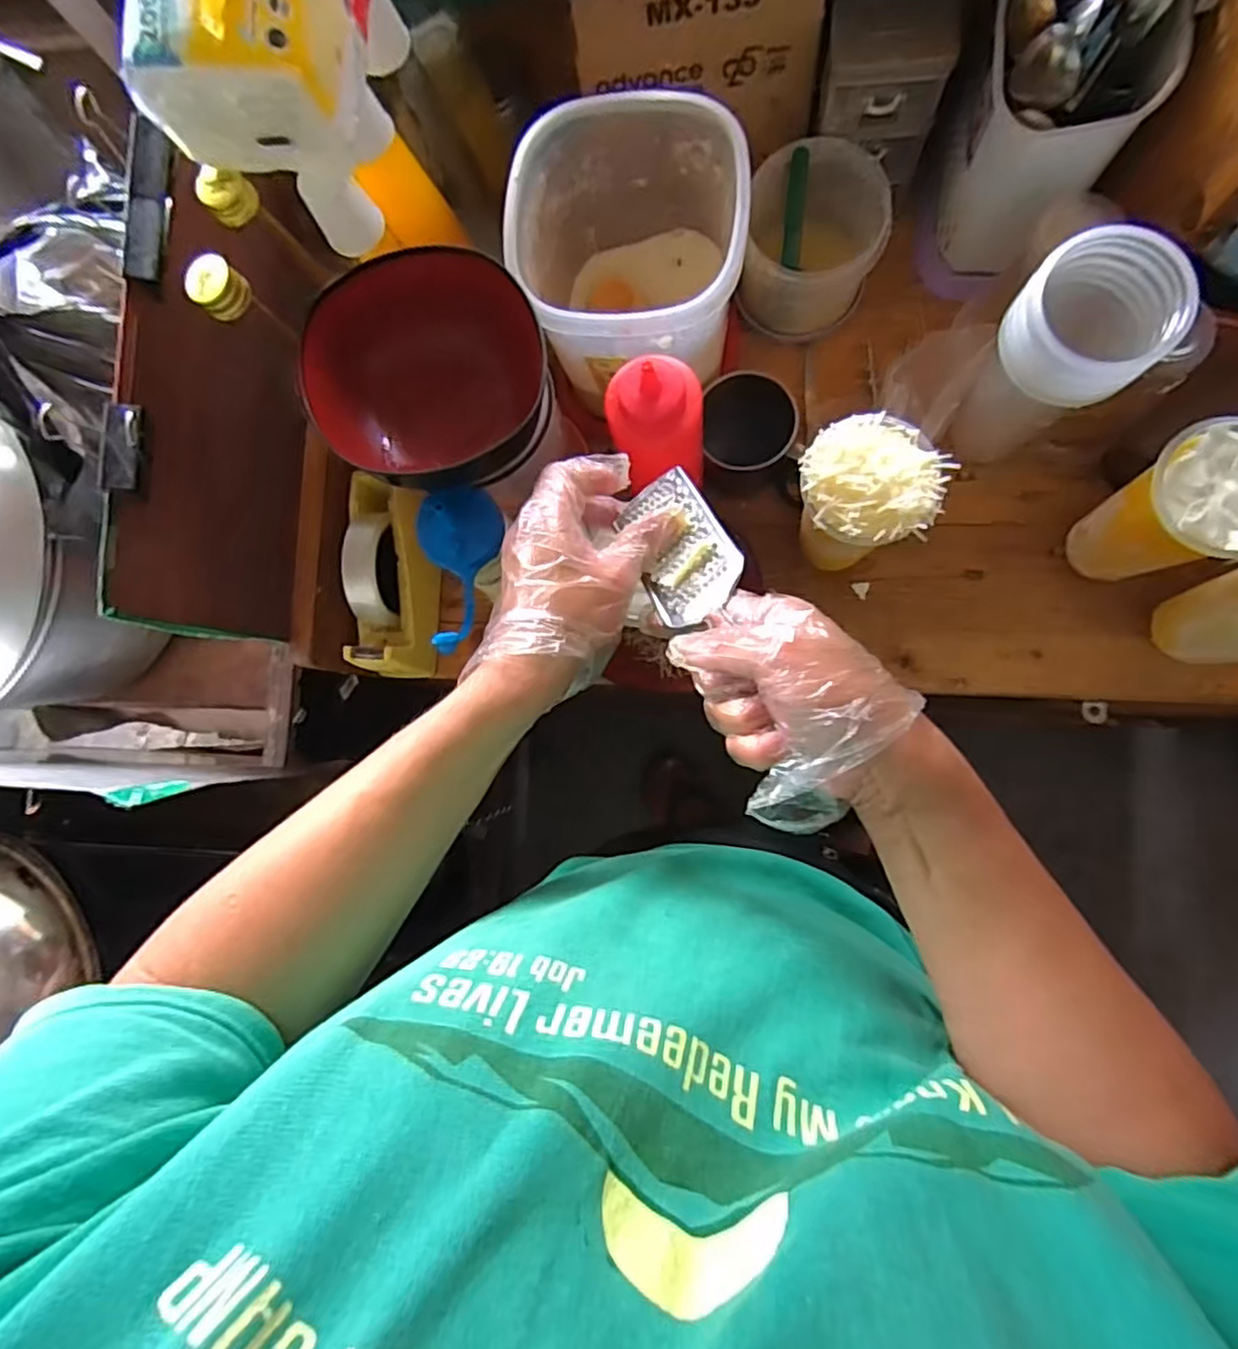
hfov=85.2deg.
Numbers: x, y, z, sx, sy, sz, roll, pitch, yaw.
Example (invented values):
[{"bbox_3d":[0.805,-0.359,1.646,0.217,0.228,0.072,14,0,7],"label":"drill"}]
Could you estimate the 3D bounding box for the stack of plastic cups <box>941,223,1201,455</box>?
[{"bbox_3d":[0.311,-0.217,0.490,0.099,0.177,0.095,42,93,8],"label":"stack of plastic cups"}]

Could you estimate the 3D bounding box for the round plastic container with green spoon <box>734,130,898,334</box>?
[{"bbox_3d":[0.165,-0.368,0.583,0.115,0.081,0.121,9,88,8],"label":"round plastic container with green spoon"}]

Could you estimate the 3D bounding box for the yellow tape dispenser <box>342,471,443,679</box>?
[{"bbox_3d":[-0.204,-0.080,0.583,0.063,0.077,0.178,-1,101,8],"label":"yellow tape dispenser"}]

